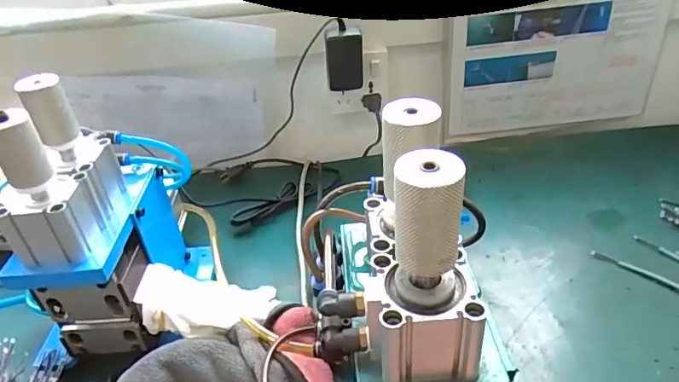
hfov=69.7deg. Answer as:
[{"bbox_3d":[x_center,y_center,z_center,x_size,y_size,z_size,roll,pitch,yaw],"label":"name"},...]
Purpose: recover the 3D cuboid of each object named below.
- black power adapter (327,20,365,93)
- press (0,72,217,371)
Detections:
[{"bbox_3d":[0.008,-0.172,0.635,0.047,0.088,0.025,-9,36,-6],"label":"black power adapter"},{"bbox_3d":[-0.223,0.022,0.445,0.107,0.246,0.172,3,36,10],"label":"press"}]

